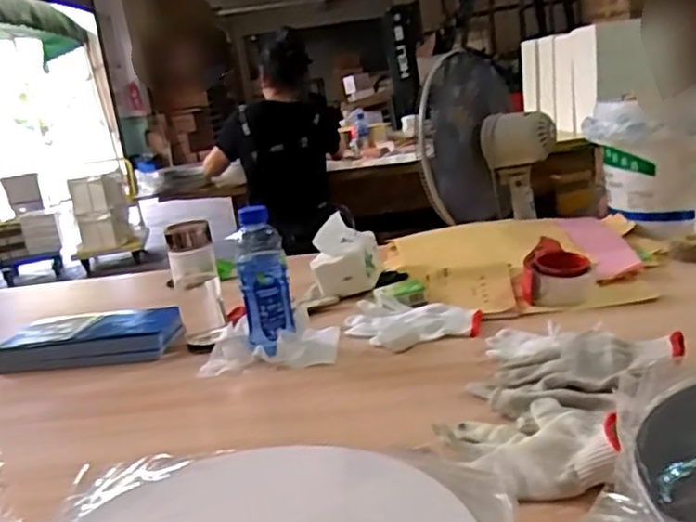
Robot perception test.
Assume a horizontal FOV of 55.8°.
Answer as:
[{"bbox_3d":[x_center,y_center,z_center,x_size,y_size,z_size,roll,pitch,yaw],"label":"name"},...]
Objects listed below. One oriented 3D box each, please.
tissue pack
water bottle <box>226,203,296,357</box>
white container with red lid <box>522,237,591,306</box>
[{"bbox_3d":[-0.005,-0.007,1.174,0.115,0.111,0.134,-7,15,5],"label":"tissue pack"},{"bbox_3d":[-0.118,0.032,0.911,0.069,0.204,0.061,-9,15,-6],"label":"water bottle"},{"bbox_3d":[0.320,0.012,1.032,0.098,0.066,0.116,-4,15,13],"label":"white container with red lid"}]

